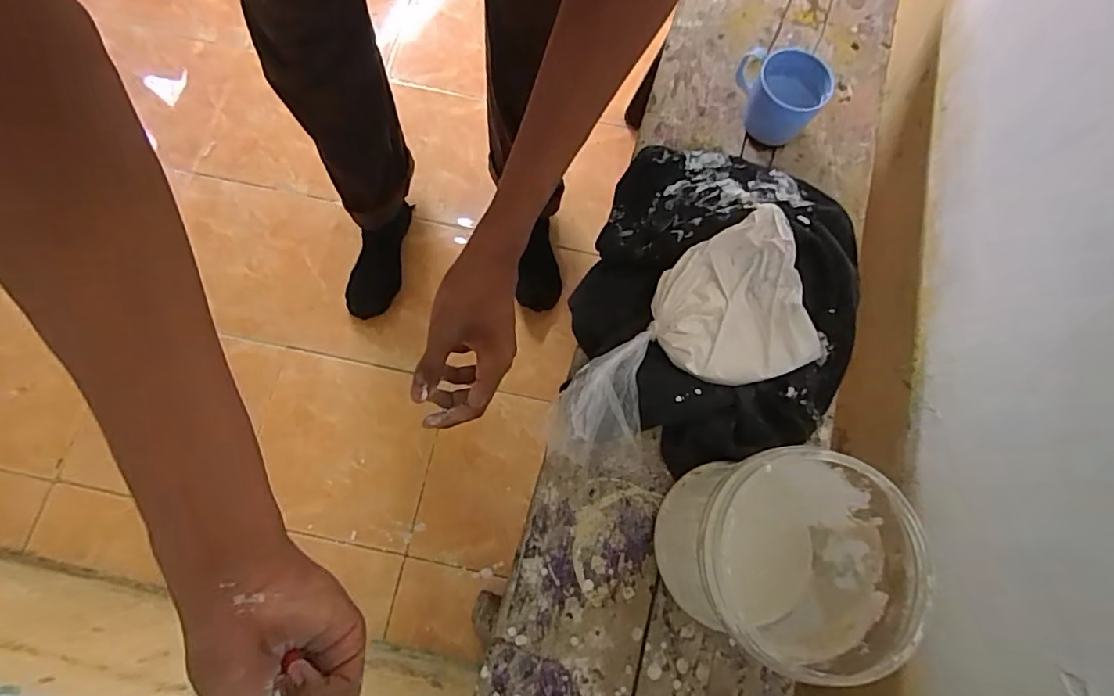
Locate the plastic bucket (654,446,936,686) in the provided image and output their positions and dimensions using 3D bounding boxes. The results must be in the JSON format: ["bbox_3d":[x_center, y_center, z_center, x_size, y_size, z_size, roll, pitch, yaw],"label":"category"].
[{"bbox_3d":[0.163,0.151,0.427,0.141,0.158,0.135,0,75,-2],"label":"plastic bucket"}]

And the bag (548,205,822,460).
[{"bbox_3d":[0.109,0.000,0.509,0.282,0.052,0.140,-30,78,-9],"label":"bag"}]

